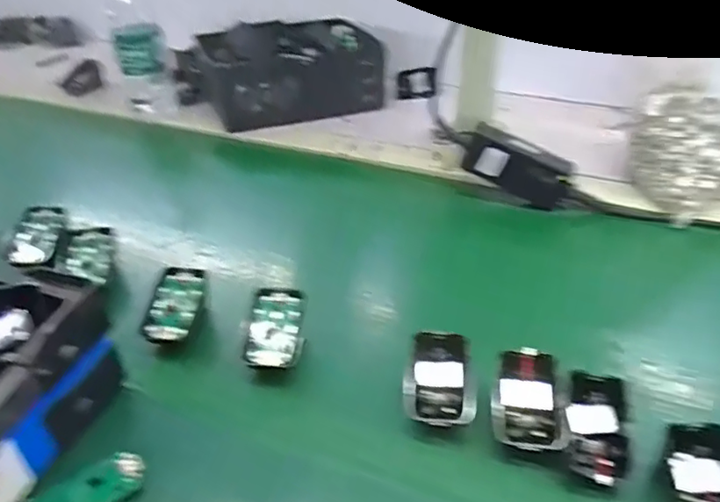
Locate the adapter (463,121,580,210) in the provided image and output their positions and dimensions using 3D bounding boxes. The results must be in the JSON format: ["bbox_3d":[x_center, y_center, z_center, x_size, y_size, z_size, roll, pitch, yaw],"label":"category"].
[{"bbox_3d":[0.167,-0.089,0.630,0.116,0.056,0.030,28,42,5],"label":"adapter"}]

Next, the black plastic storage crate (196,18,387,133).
[{"bbox_3d":[-0.096,-0.260,0.856,0.250,0.090,0.214,-10,37,-11],"label":"black plastic storage crate"}]

